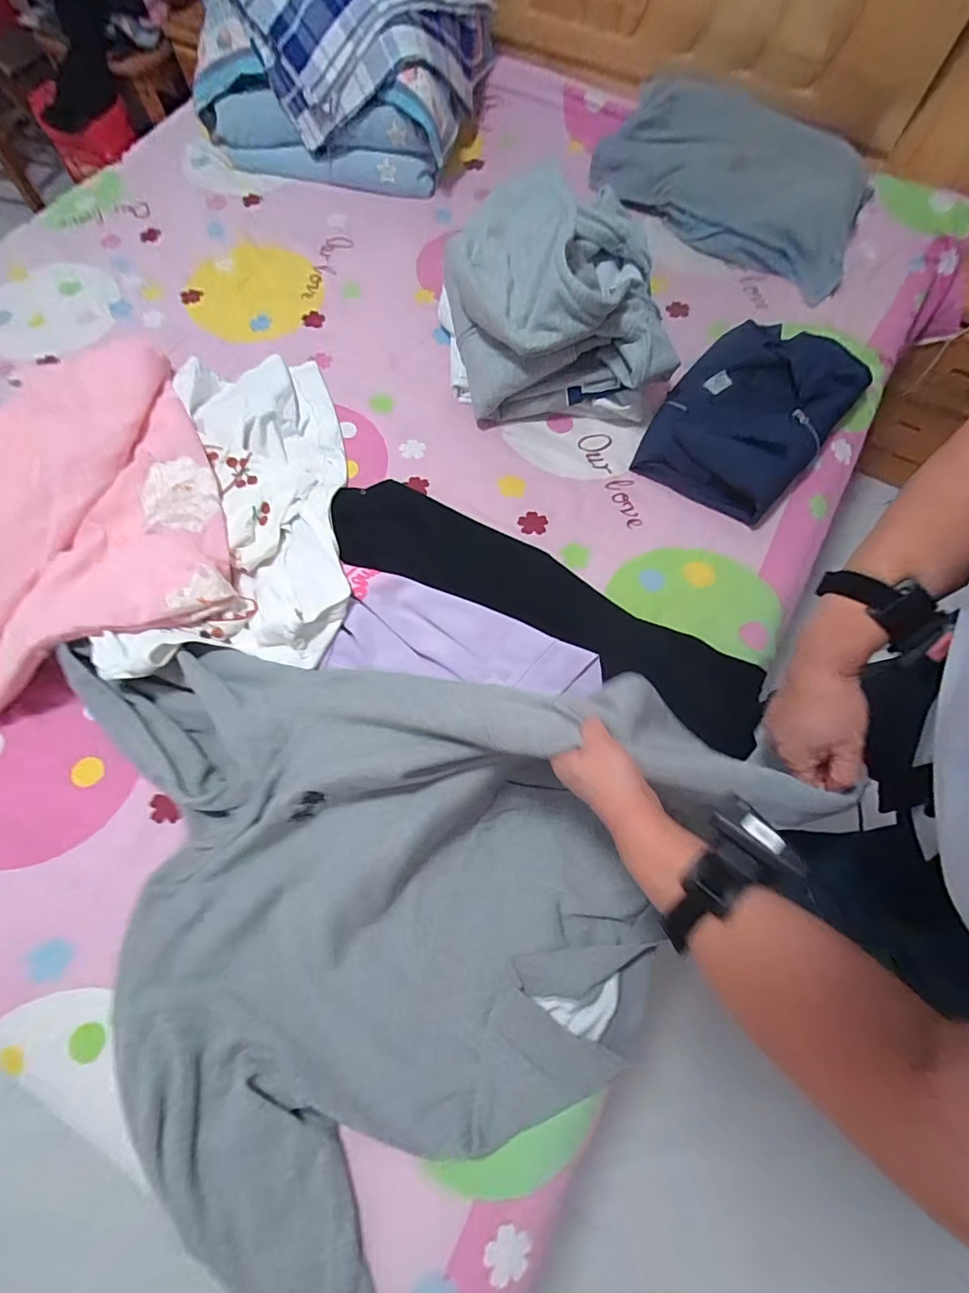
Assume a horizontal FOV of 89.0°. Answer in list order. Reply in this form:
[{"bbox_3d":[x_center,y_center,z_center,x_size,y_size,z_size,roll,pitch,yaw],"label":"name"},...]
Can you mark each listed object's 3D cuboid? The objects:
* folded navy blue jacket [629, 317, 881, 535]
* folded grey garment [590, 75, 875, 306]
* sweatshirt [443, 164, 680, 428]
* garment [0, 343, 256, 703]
[{"bbox_3d":[0.460,-0.411,0.846,0.261,0.108,0.372,37,71,12],"label":"folded navy blue jacket"},{"bbox_3d":[0.532,-0.983,1.044,0.571,0.067,0.322,31,96,6],"label":"folded grey garment"},{"bbox_3d":[0.127,-0.591,0.853,0.355,0.205,0.338,-4,68,-4],"label":"sweatshirt"},{"bbox_3d":[-0.769,-0.160,0.749,0.708,0.096,0.655,-28,73,-9],"label":"garment"}]

